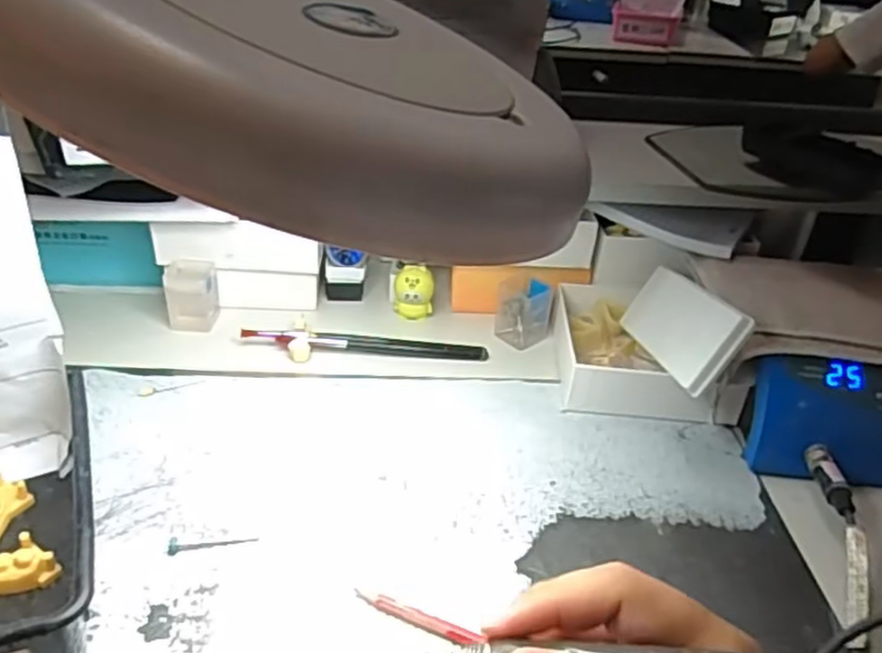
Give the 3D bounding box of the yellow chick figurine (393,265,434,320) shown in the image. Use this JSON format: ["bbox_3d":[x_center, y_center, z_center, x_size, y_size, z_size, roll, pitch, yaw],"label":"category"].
[{"bbox_3d":[-0.023,-0.028,0.609,0.033,0.047,0.023,4,33,-1],"label":"yellow chick figurine"}]

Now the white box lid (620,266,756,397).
[{"bbox_3d":[0.168,-0.002,0.517,0.012,0.058,0.140,29,13,-13],"label":"white box lid"}]

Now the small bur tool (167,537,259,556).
[{"bbox_3d":[-0.128,0.122,0.406,0.048,0.007,0.010,-1,34,-8],"label":"small bur tool"}]

